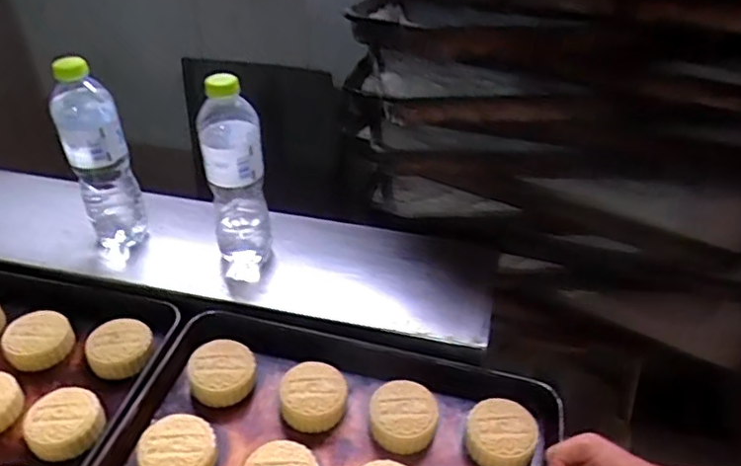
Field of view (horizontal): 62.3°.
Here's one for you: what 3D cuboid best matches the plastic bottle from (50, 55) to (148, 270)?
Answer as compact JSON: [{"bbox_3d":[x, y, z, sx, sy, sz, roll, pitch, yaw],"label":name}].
[{"bbox_3d":[-0.299,-0.072,0.684,0.068,0.229,0.057,-21,40,-21],"label":"plastic bottle"}]

